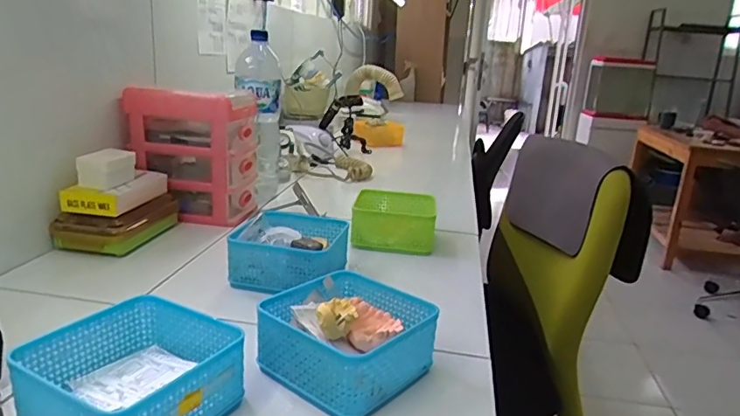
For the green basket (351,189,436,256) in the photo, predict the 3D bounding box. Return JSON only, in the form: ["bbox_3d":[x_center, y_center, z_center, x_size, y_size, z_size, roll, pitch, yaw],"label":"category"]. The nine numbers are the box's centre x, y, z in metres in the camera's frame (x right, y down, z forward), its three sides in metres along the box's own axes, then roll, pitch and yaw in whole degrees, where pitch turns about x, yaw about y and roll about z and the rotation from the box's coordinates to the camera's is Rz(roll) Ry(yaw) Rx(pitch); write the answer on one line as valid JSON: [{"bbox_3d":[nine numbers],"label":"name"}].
[{"bbox_3d":[0.039,0.020,0.861,0.128,0.061,0.124,4,17,2],"label":"green basket"}]

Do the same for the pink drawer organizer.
[{"bbox_3d":[-0.299,-0.096,0.919,0.185,0.205,0.145,5,17,4],"label":"pink drawer organizer"}]

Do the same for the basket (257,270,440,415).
[{"bbox_3d":[-0.022,0.118,0.502,0.133,0.052,0.130,17,20,36],"label":"basket"}]

